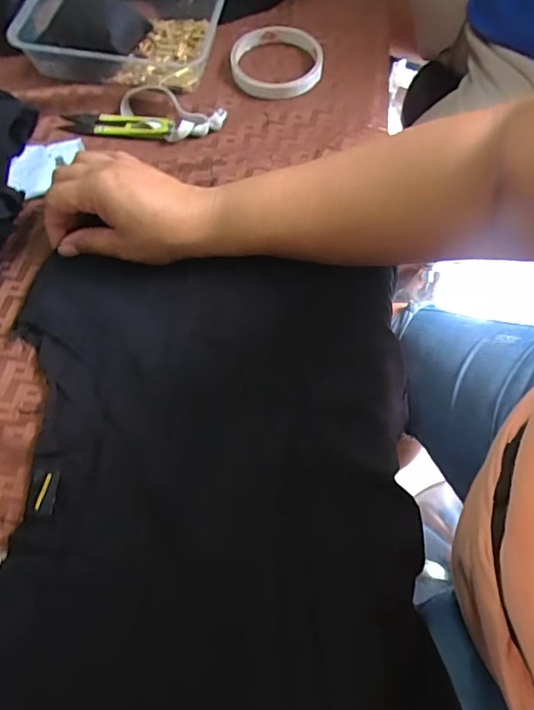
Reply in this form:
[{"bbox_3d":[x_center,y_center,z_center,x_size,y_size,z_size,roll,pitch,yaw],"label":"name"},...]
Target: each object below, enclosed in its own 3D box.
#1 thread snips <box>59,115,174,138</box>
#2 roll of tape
[{"bbox_3d":[-0.130,-0.202,0.415,0.099,0.009,0.022,7,65,4],"label":"thread snips"},{"bbox_3d":[0.010,-0.275,0.450,0.084,0.017,0.088,0,65,0],"label":"roll of tape"}]

